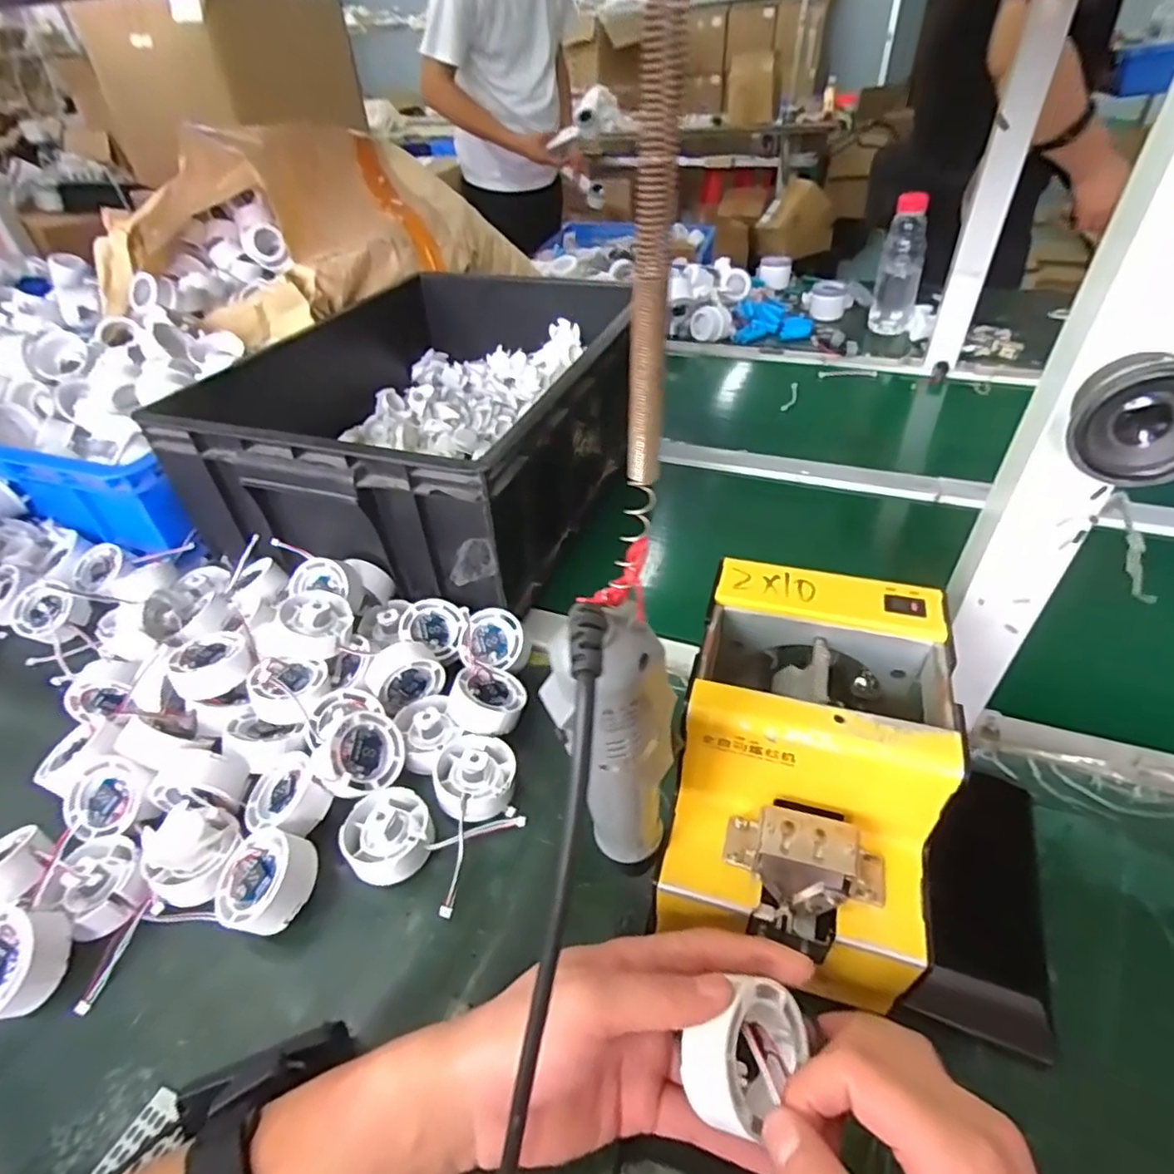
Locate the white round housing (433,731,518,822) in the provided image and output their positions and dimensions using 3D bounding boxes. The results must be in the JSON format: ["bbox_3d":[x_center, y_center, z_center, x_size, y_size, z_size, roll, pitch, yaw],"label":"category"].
[{"bbox_3d":[-0.077,0.133,0.439,0.053,0.022,0.062,-8,42,-4],"label":"white round housing"}]

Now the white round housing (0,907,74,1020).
[{"bbox_3d":[-0.321,0.208,0.352,0.057,0.024,0.052,-3,65,7],"label":"white round housing"}]

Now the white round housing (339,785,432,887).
[{"bbox_3d":[-0.130,0.160,0.415,0.052,0.031,0.057,-3,41,2],"label":"white round housing"}]

